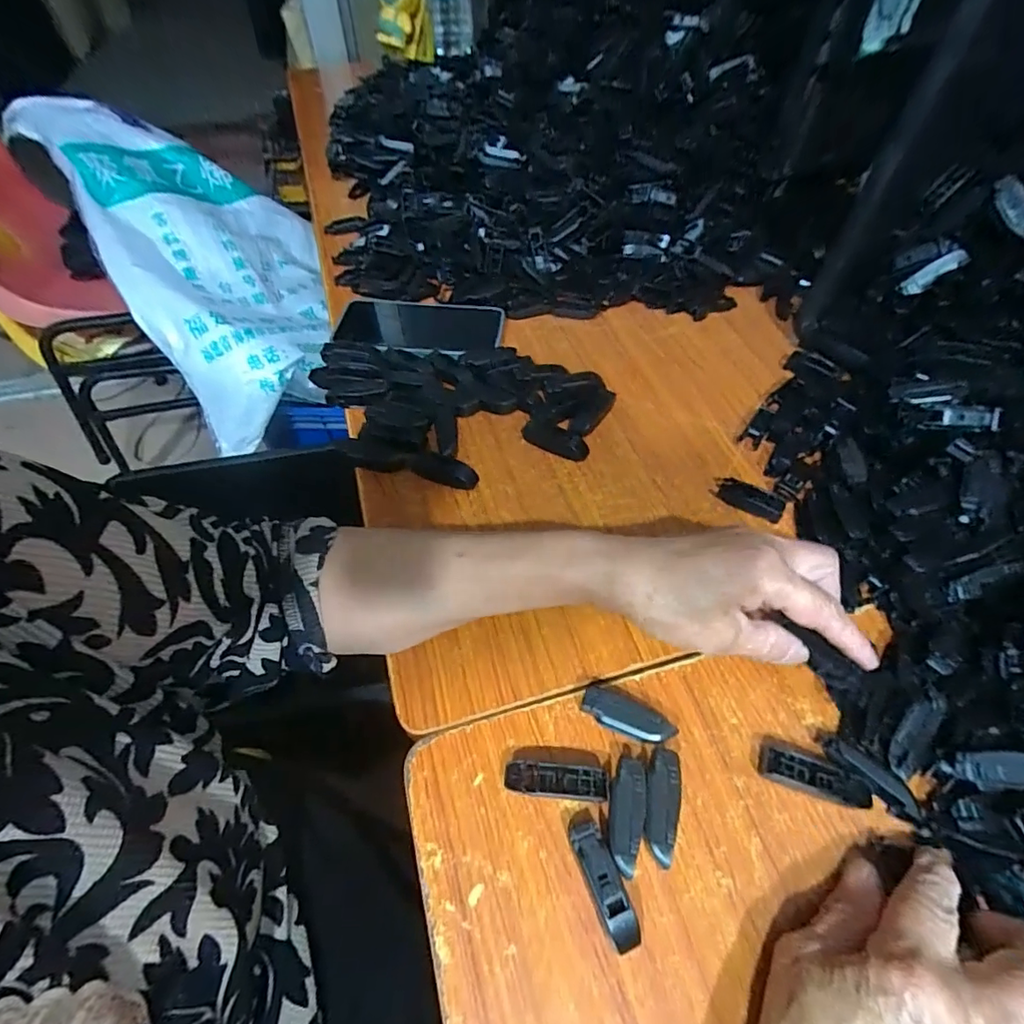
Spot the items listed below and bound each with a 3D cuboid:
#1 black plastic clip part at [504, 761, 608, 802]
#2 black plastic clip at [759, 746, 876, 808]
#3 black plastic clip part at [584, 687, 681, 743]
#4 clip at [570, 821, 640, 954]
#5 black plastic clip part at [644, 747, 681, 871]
[{"bbox_3d":[0.024,0.149,0.293,0.055,0.014,0.016,5,56,4],"label":"black plastic clip part"},{"bbox_3d":[0.168,0.148,0.295,0.057,0.017,0.018,16,57,11],"label":"black plastic clip"},{"bbox_3d":[0.067,0.121,0.312,0.053,0.018,0.019,21,58,14],"label":"black plastic clip part"},{"bbox_3d":[0.046,0.187,0.267,0.015,0.015,0.055,-20,58,-13],"label":"clip"},{"bbox_3d":[0.080,0.158,0.286,0.017,0.018,0.054,8,56,6],"label":"black plastic clip part"}]

